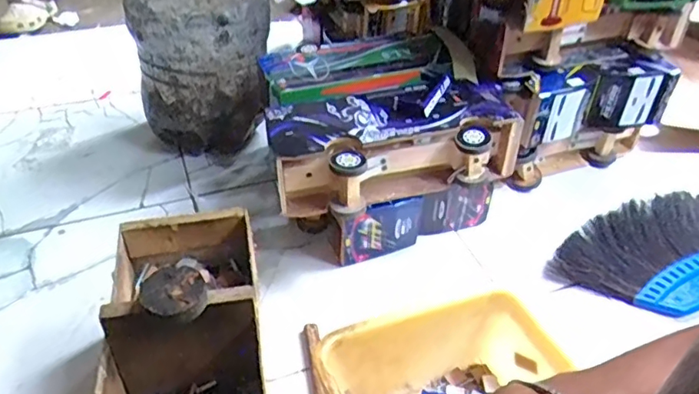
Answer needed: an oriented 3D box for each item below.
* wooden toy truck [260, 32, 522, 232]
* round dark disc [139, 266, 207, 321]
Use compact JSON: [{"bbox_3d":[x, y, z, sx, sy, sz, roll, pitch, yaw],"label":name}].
[{"bbox_3d":[0.056,-0.131,0.880,0.368,0.131,0.310,-7,41,-11],"label":"wooden toy truck"},{"bbox_3d":[-0.172,0.096,0.552,0.059,0.020,0.061,1,41,-1],"label":"round dark disc"}]

